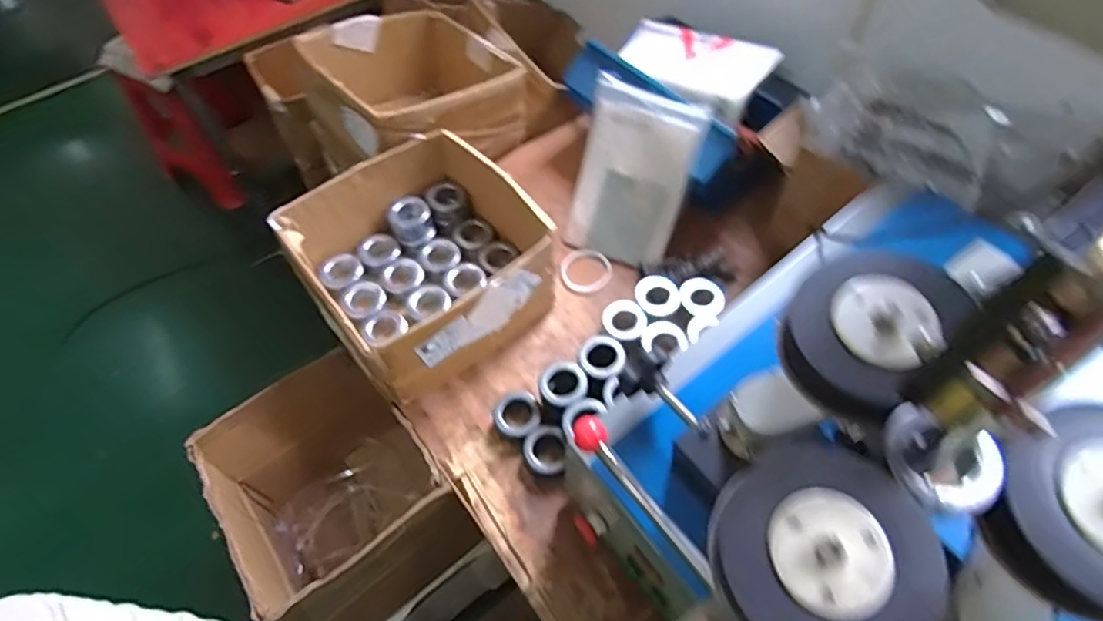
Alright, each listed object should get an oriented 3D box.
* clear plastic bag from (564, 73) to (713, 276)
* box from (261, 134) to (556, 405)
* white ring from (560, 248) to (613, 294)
[{"bbox_3d":[0.129,-0.222,0.998,0.191,0.279,0.023,26,26,19],"label":"clear plastic bag"},{"bbox_3d":[-0.200,-0.078,0.945,0.340,0.156,0.326,-37,62,-19],"label":"box"},{"bbox_3d":[0.059,-0.070,1.038,0.088,0.011,0.090,-2,57,2],"label":"white ring"}]

